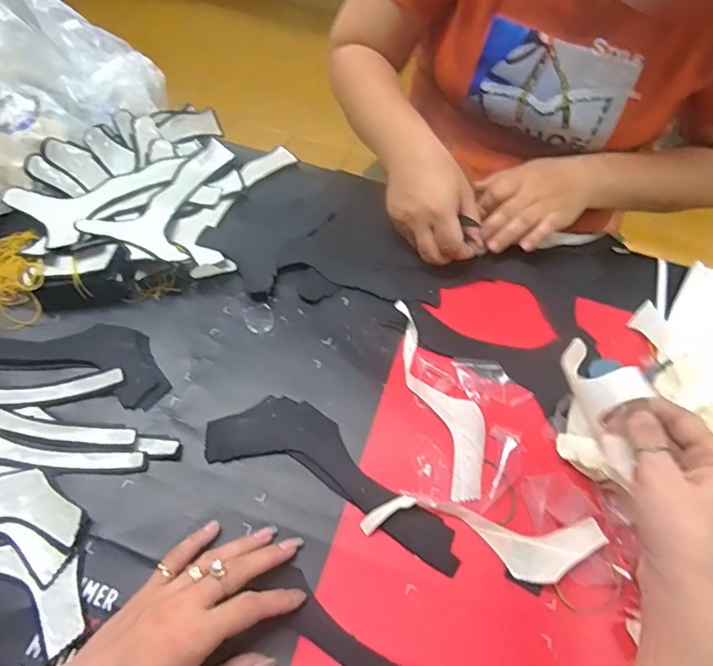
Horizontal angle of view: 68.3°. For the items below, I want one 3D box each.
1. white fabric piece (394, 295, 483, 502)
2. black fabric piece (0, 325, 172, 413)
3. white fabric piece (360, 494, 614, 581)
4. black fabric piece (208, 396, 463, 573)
[{"bbox_3d":[0.071,0.049,0.438,0.045,0.010,0.171,-15,62,-13],"label":"white fabric piece"},{"bbox_3d":[-0.248,0.012,0.431,0.196,0.010,0.061,14,59,4],"label":"black fabric piece"},{"bbox_3d":[0.091,0.148,0.378,0.171,0.015,0.046,7,59,0],"label":"white fabric piece"},{"bbox_3d":[-0.014,0.102,0.400,0.203,0.005,0.068,22,60,9],"label":"black fabric piece"}]

